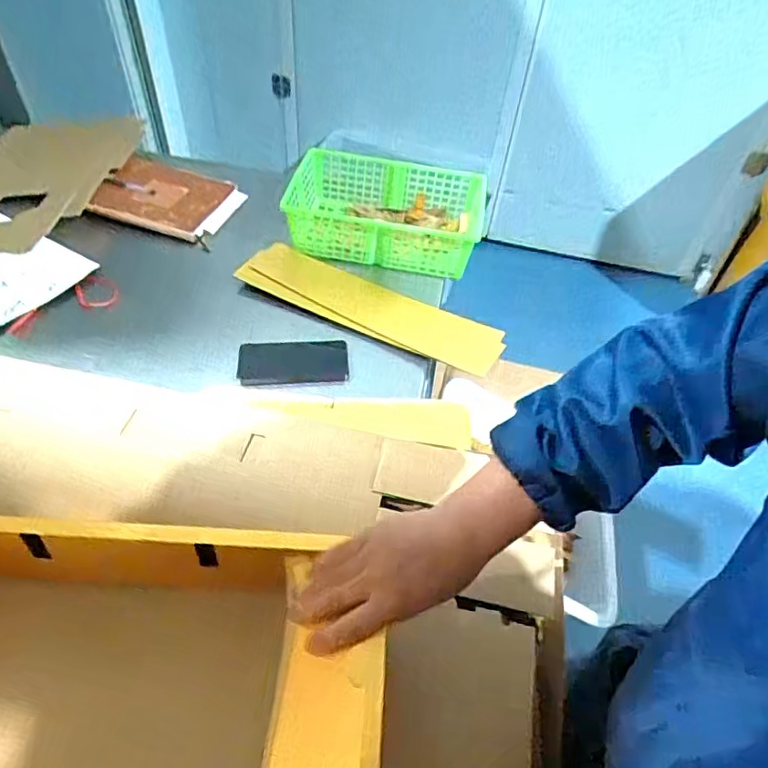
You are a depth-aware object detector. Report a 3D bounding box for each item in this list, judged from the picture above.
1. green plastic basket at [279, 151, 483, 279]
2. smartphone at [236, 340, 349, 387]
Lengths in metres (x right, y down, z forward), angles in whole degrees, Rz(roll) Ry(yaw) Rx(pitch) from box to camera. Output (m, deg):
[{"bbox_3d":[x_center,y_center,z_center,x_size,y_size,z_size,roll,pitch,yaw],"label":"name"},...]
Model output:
[{"bbox_3d":[0.006,-0.328,1.033,0.342,0.115,0.255,5,48,-1],"label":"green plastic basket"},{"bbox_3d":[-0.133,-0.034,0.821,0.157,0.013,0.087,2,56,-10],"label":"smartphone"}]

